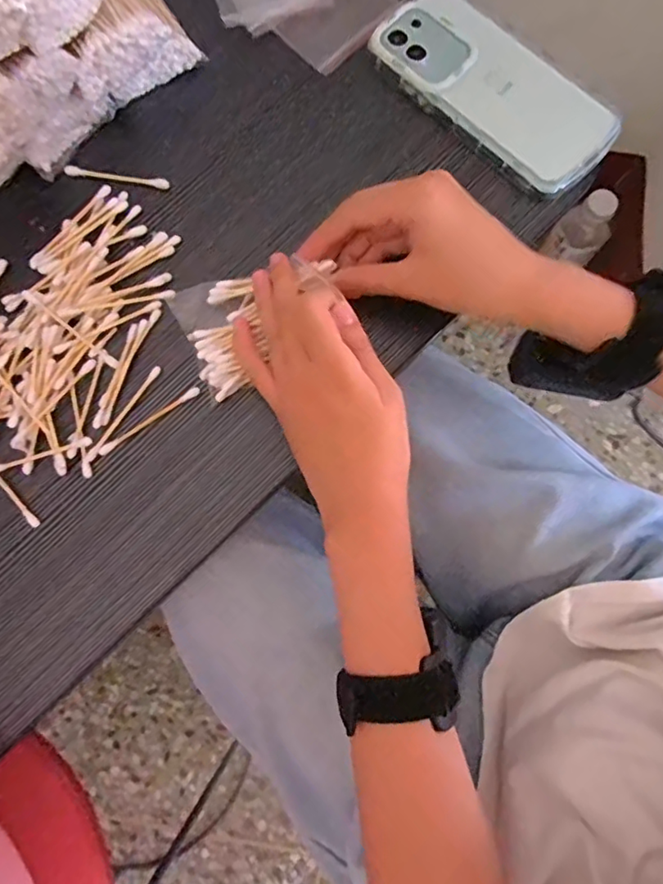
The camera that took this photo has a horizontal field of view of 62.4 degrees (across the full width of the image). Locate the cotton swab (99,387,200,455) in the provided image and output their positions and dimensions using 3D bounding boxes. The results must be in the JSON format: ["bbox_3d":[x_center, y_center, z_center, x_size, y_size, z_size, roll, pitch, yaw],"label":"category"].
[{"bbox_3d":[-0.111,-0.013,0.334,0.069,0.004,0.005,-34,81,-5],"label":"cotton swab"}]

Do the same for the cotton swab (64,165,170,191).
[{"bbox_3d":[-0.142,-0.175,0.362,0.068,0.005,0.007,10,80,3],"label":"cotton swab"}]

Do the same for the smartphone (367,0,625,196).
[{"bbox_3d":[0.107,-0.237,0.362,0.166,0.013,0.074,43,83,8],"label":"smartphone"}]

